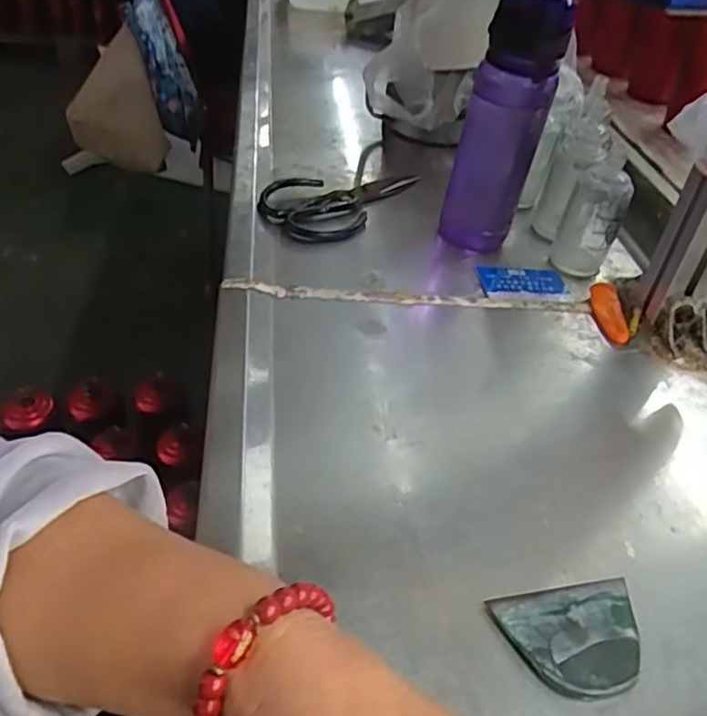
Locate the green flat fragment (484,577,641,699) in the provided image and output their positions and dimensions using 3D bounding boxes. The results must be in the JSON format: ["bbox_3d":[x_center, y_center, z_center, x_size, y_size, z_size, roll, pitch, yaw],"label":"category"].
[{"bbox_3d":[0.121,0.148,0.354,0.078,0.009,0.059,-7,42,-15],"label":"green flat fragment"}]

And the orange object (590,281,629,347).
[{"bbox_3d":[0.232,-0.042,0.607,0.021,0.017,0.065,-2,61,-10],"label":"orange object"}]

